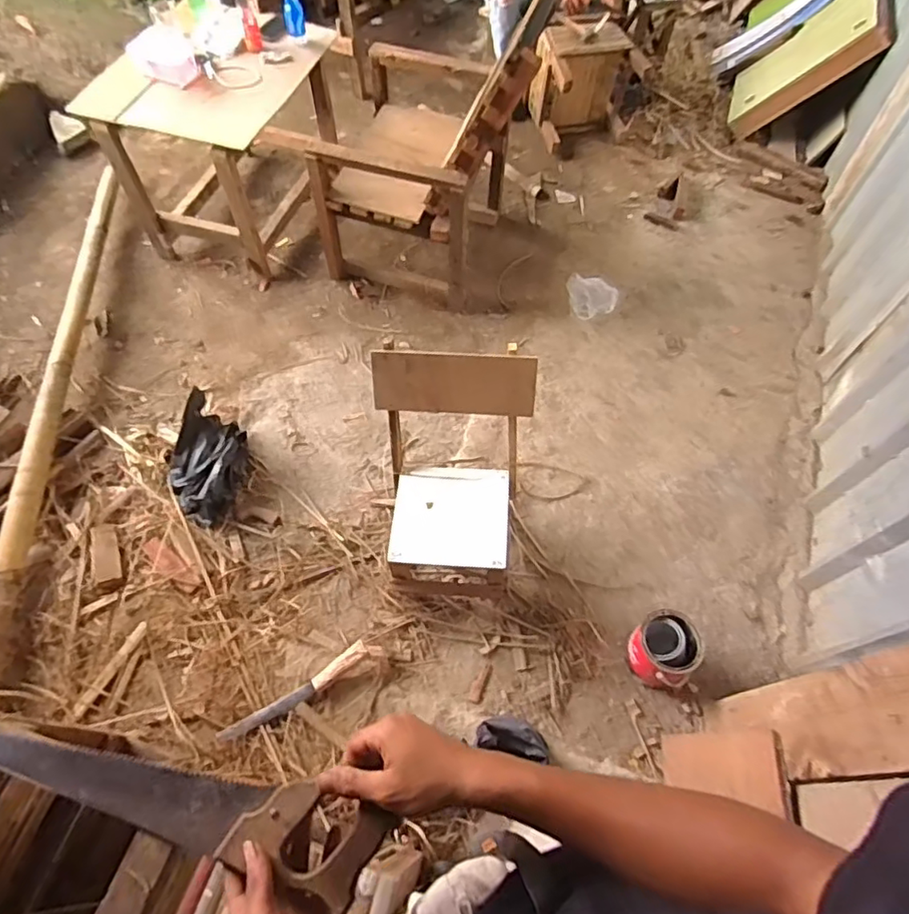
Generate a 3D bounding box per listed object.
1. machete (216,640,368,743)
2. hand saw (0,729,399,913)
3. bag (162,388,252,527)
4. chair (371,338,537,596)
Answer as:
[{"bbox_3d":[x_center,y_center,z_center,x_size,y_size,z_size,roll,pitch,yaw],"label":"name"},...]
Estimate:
[{"bbox_3d":[-0.382,0.567,1.417,0.384,0.035,0.049,-30,65,-16],"label":"machete"},{"bbox_3d":[-0.248,0.285,0.495,0.383,0.027,0.066,11,61,6],"label":"hand saw"},{"bbox_3d":[-0.719,0.010,1.713,0.258,0.131,0.334,-39,68,-20],"label":"bag"},{"bbox_3d":[-0.009,0.066,1.499,0.387,0.492,0.457,2,60,1],"label":"chair"}]

